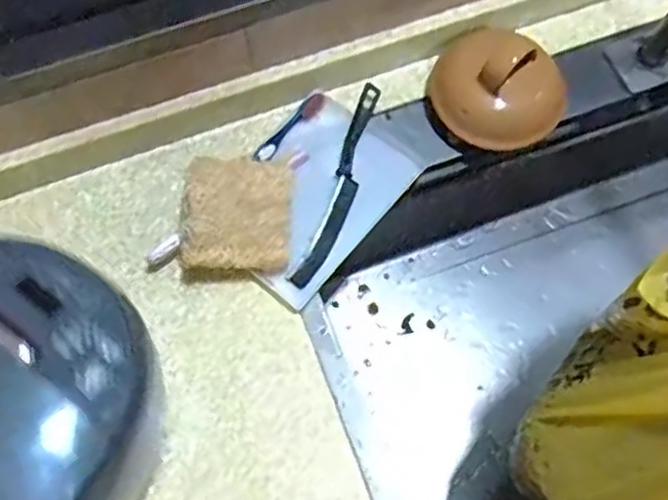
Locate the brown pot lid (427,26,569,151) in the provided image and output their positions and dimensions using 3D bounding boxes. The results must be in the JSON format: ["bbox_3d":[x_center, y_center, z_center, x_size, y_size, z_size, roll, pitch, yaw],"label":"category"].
[{"bbox_3d":[0.158,-0.163,0.652,0.130,0.079,0.112,38,73,13],"label":"brown pot lid"}]

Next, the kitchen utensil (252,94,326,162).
[{"bbox_3d":[-0.044,-0.122,0.671,0.020,0.008,0.098,38,73,13],"label":"kitchen utensil"}]

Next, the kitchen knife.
[{"bbox_3d":[0.008,-0.064,0.645,0.027,0.018,0.218,19,70,7],"label":"kitchen knife"}]

